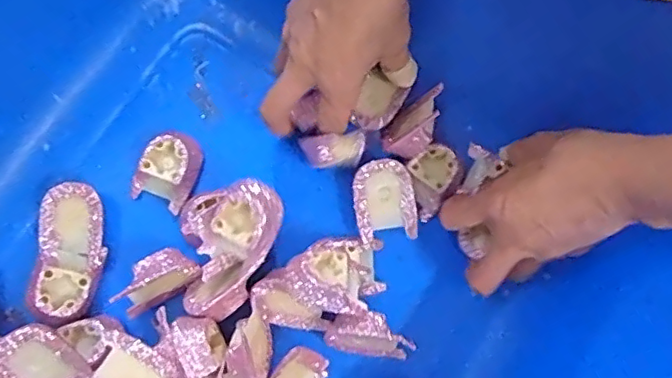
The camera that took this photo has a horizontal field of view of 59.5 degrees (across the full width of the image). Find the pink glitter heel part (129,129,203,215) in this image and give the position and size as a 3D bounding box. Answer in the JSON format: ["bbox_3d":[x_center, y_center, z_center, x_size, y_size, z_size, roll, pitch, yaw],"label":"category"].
[{"bbox_3d":[-0.117,-0.014,0.411,0.037,0.023,0.052,25,80,4],"label":"pink glitter heel part"}]

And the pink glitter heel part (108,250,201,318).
[{"bbox_3d":[-0.119,0.059,0.383,0.056,0.034,0.024,-30,82,-6],"label":"pink glitter heel part"}]

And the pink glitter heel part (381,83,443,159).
[{"bbox_3d":[0.057,-0.045,0.401,0.055,0.028,0.029,-39,83,-7],"label":"pink glitter heel part"}]

